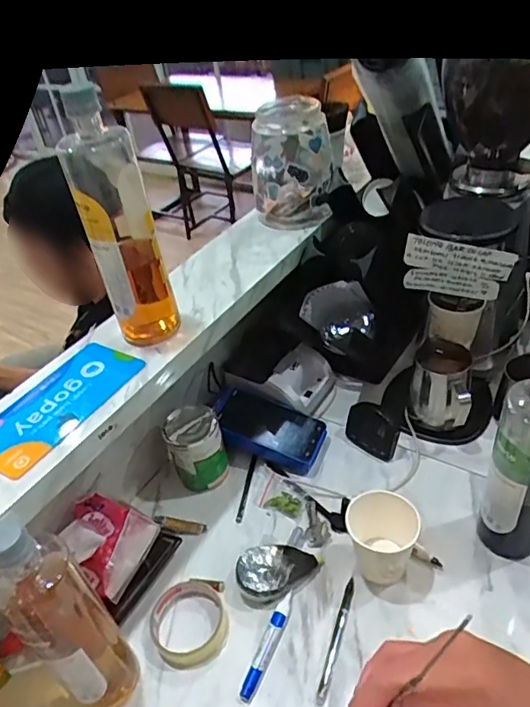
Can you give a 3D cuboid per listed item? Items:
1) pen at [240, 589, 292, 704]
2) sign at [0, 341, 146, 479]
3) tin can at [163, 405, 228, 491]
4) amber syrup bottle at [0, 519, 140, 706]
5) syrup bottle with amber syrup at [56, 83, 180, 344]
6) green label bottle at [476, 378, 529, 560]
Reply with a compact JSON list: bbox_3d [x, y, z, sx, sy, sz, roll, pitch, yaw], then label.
[{"bbox_3d":[0.004,0.314,0.591,0.016,0.010,0.116,12,43,24],"label":"pen"},{"bbox_3d":[-0.215,0.050,0.567,0.106,0.008,0.178,15,44,28],"label":"sign"},{"bbox_3d":[-0.094,0.136,0.758,0.075,0.112,0.068,-21,40,-15],"label":"tin can"},{"bbox_3d":[-0.184,0.251,0.504,0.069,0.263,0.073,25,49,35],"label":"amber syrup bottle"},{"bbox_3d":[-0.152,-0.132,0.573,0.070,0.258,0.076,-18,39,-11],"label":"syrup bottle with amber syrup"},{"bbox_3d":[0.278,0.115,0.573,0.069,0.270,0.071,19,46,31],"label":"green label bottle"}]

